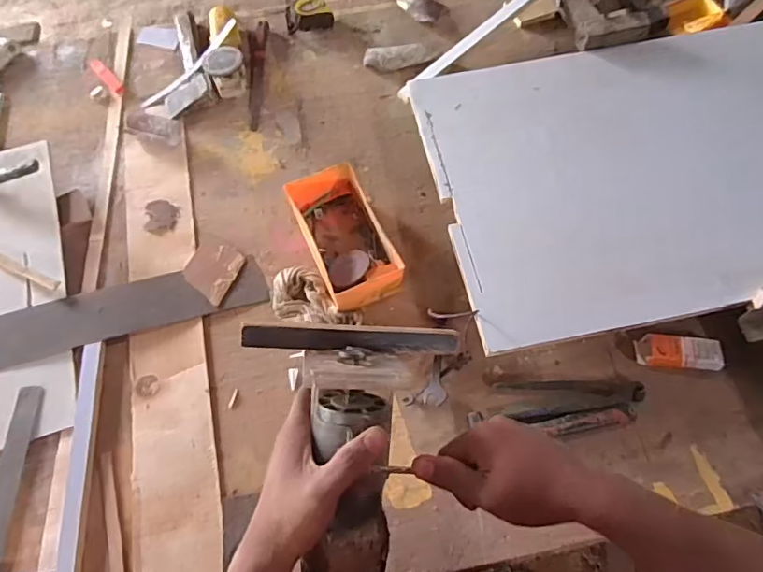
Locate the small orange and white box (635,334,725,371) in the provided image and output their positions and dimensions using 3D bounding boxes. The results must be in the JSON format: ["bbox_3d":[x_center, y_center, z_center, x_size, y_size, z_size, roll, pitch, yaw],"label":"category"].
[{"bbox_3d":[0.459,0.101,0.819,0.125,0.019,0.049,4,64,3],"label":"small orange and white box"}]

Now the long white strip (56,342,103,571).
[{"bbox_3d":[-0.436,0.301,0.760,0.031,0.011,0.463,0,61,-16],"label":"long white strip"}]

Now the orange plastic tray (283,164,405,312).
[{"bbox_3d":[-0.065,-0.081,0.920,0.121,0.073,0.248,-23,66,-10],"label":"orange plastic tray"}]

